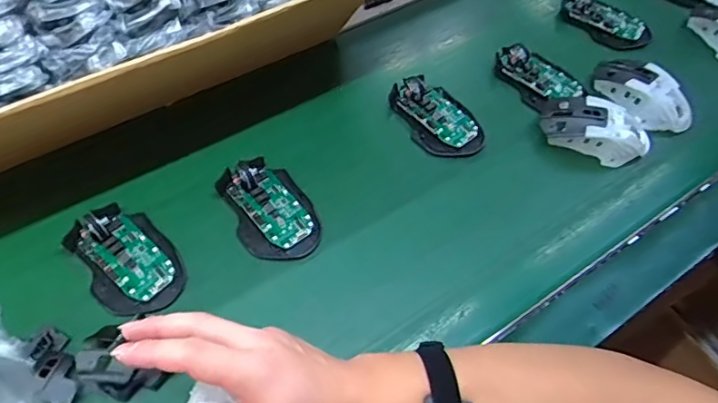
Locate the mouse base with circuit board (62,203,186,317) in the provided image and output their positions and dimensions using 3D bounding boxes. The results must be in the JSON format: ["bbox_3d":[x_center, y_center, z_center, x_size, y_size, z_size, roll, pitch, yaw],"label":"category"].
[{"bbox_3d":[-0.205,0.047,0.458,0.072,0.030,0.112,-33,65,-22],"label":"mouse base with circuit board"}]

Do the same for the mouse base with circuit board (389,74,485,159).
[{"bbox_3d":[0.088,-0.095,0.571,0.066,0.032,0.115,-26,63,-19],"label":"mouse base with circuit board"}]

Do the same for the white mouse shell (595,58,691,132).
[{"bbox_3d":[0.325,-0.124,0.598,0.119,0.044,0.077,37,62,19],"label":"white mouse shell"}]

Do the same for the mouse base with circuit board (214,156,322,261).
[{"bbox_3d":[-0.084,0.005,0.494,0.072,0.032,0.110,-24,62,-18],"label":"mouse base with circuit board"}]

